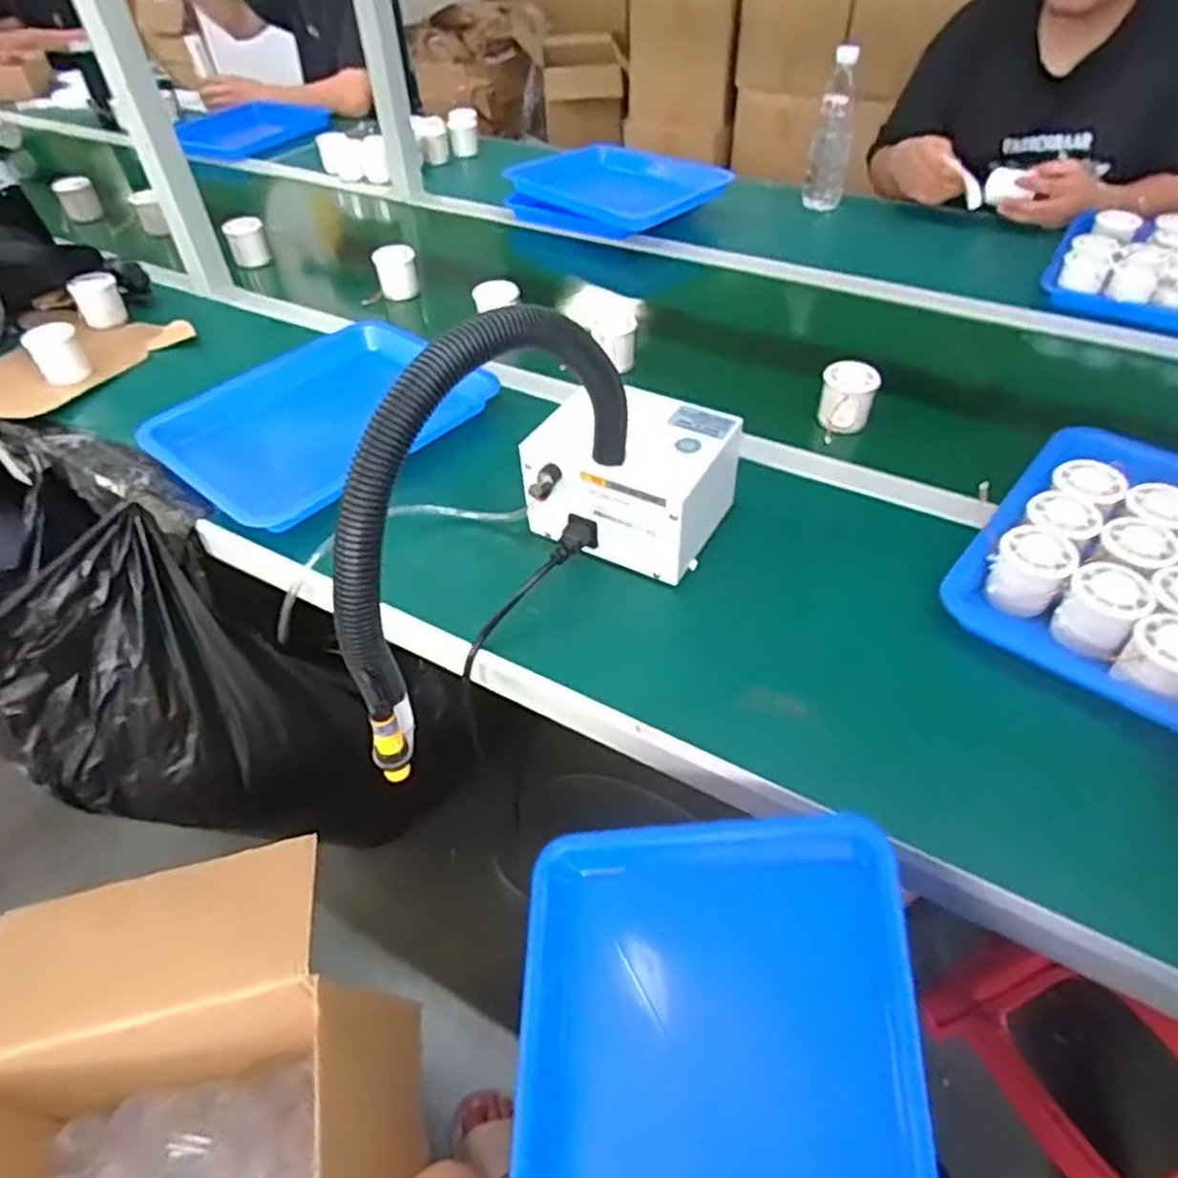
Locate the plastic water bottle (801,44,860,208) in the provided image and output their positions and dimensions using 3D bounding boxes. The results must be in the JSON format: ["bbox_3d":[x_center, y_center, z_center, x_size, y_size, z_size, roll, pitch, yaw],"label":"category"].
[{"bbox_3d":[0.413,-0.766,1.274,0.072,0.230,0.069,9,47,11],"label":"plastic water bottle"}]

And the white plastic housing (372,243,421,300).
[{"bbox_3d":[-0.278,-0.461,1.095,0.061,0.063,0.049,-13,46,-9],"label":"white plastic housing"}]

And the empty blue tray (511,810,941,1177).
[{"bbox_3d":[0.082,0.344,0.475,0.255,0.043,0.377,-2,61,8],"label":"empty blue tray"}]

